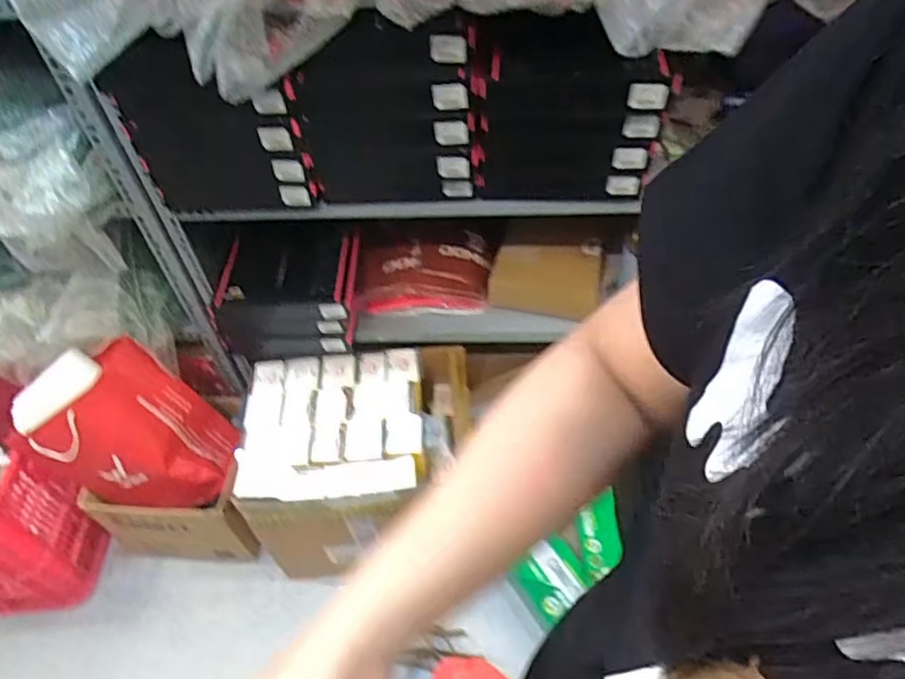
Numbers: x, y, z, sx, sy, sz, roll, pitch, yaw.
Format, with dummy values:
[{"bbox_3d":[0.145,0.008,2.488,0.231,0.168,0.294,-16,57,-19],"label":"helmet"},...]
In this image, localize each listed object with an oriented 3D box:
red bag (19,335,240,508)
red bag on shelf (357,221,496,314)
[{"bbox_3d":[-0.604,0.196,1.210,0.099,0.319,0.255,-4,47,55],"label":"red bag"},{"bbox_3d":[-0.043,-0.141,1.215,0.270,0.126,0.150,-5,50,0],"label":"red bag on shelf"}]

